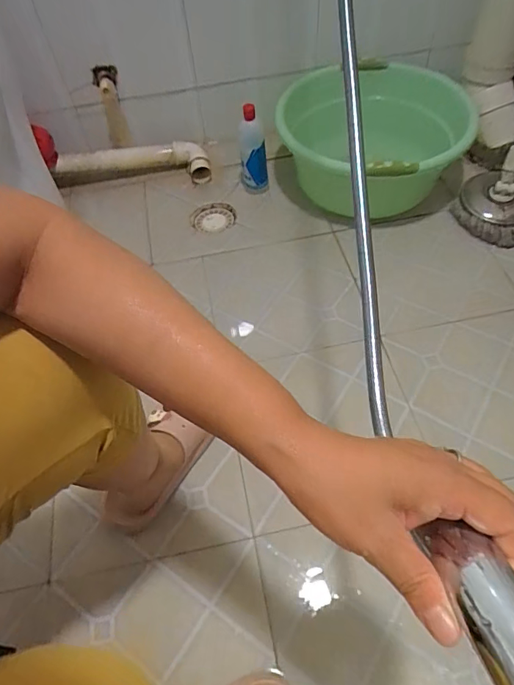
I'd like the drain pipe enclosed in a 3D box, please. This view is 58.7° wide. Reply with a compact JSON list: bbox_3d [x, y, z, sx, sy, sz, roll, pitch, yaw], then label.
[{"bbox_3d":[-0.297,-0.454,1.143,0.368,0.070,0.077,4,56,6],"label":"drain pipe"}]

